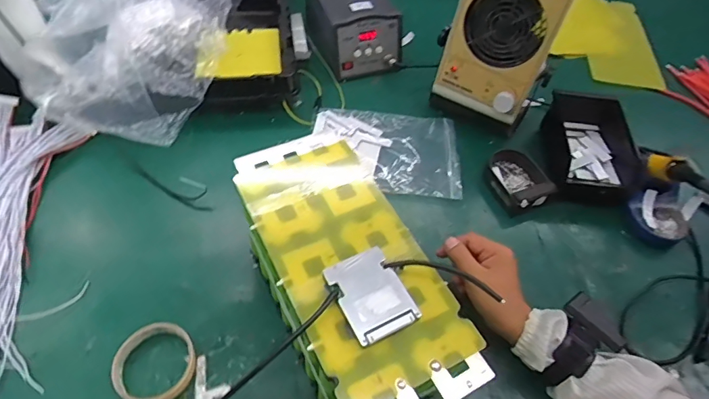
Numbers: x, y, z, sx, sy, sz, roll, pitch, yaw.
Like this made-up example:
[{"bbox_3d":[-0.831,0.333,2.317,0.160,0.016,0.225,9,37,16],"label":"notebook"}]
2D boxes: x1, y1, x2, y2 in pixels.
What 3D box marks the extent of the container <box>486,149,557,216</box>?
[{"bbox_3d":[0.245,-0.031,0.694,0.082,0.030,0.105,-23,60,-19],"label":"container"}]

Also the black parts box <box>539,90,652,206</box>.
[{"bbox_3d":[0.372,-0.090,0.718,0.138,0.067,0.188,7,55,0],"label":"black parts box"}]

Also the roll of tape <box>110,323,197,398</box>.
[{"bbox_3d":[-0.219,0.180,0.502,0.083,0.018,0.085,2,55,-3],"label":"roll of tape"}]

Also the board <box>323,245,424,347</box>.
[{"bbox_3d":[0.015,0.085,0.417,0.061,0.007,0.081,-23,60,-19],"label":"board"}]

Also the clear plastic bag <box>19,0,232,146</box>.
[{"bbox_3d":[-0.328,-0.256,0.641,0.235,0.253,0.292,10,55,2],"label":"clear plastic bag"}]

